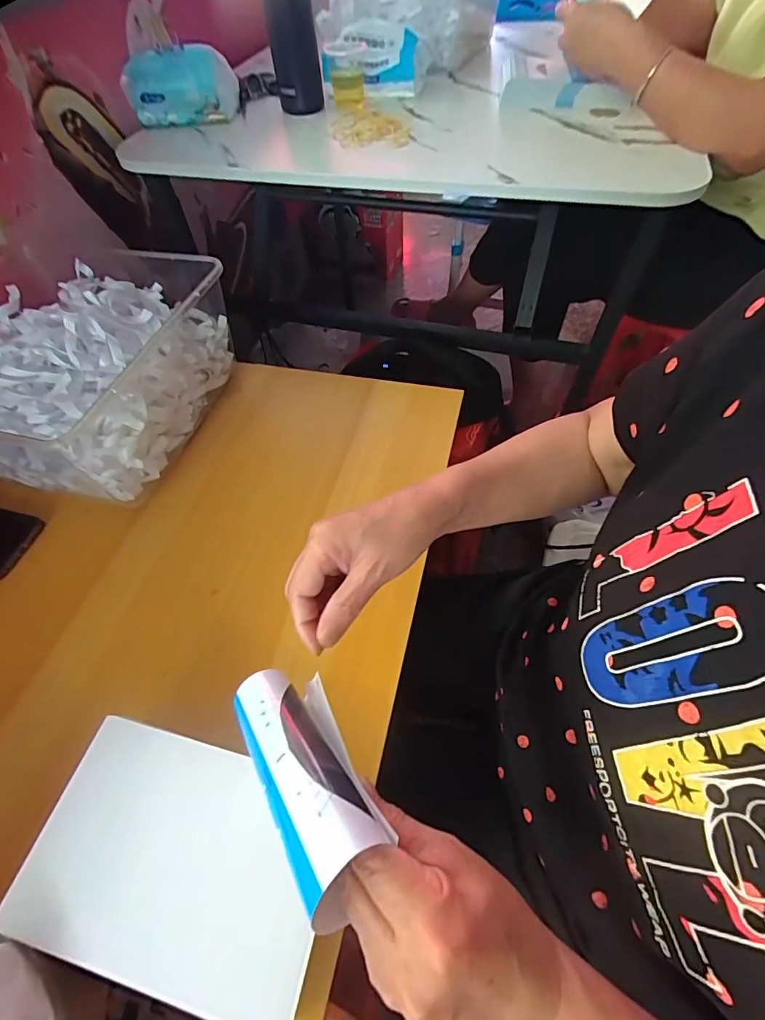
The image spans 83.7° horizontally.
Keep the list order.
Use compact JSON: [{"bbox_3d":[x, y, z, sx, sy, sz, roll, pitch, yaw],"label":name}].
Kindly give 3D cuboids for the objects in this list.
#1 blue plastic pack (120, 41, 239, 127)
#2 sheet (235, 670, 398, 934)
[{"bbox_3d":[-0.286,-0.598,0.605,0.156,0.069,0.059,-14,57,-6],"label":"blue plastic pack"},{"bbox_3d":[-0.039,0.136,0.224,0.045,0.034,0.127,-28,32,-15],"label":"sheet"}]

